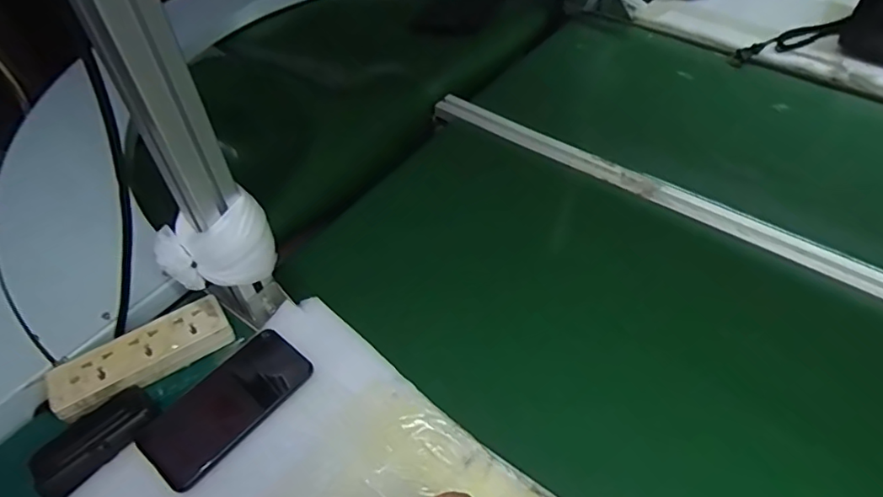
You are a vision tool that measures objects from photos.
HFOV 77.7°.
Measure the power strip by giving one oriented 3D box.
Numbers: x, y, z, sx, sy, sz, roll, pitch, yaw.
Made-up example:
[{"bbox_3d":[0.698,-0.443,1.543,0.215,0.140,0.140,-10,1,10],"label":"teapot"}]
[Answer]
[{"bbox_3d":[-0.305,0.109,0.560,0.170,0.024,0.055,-28,54,-21],"label":"power strip"}]

